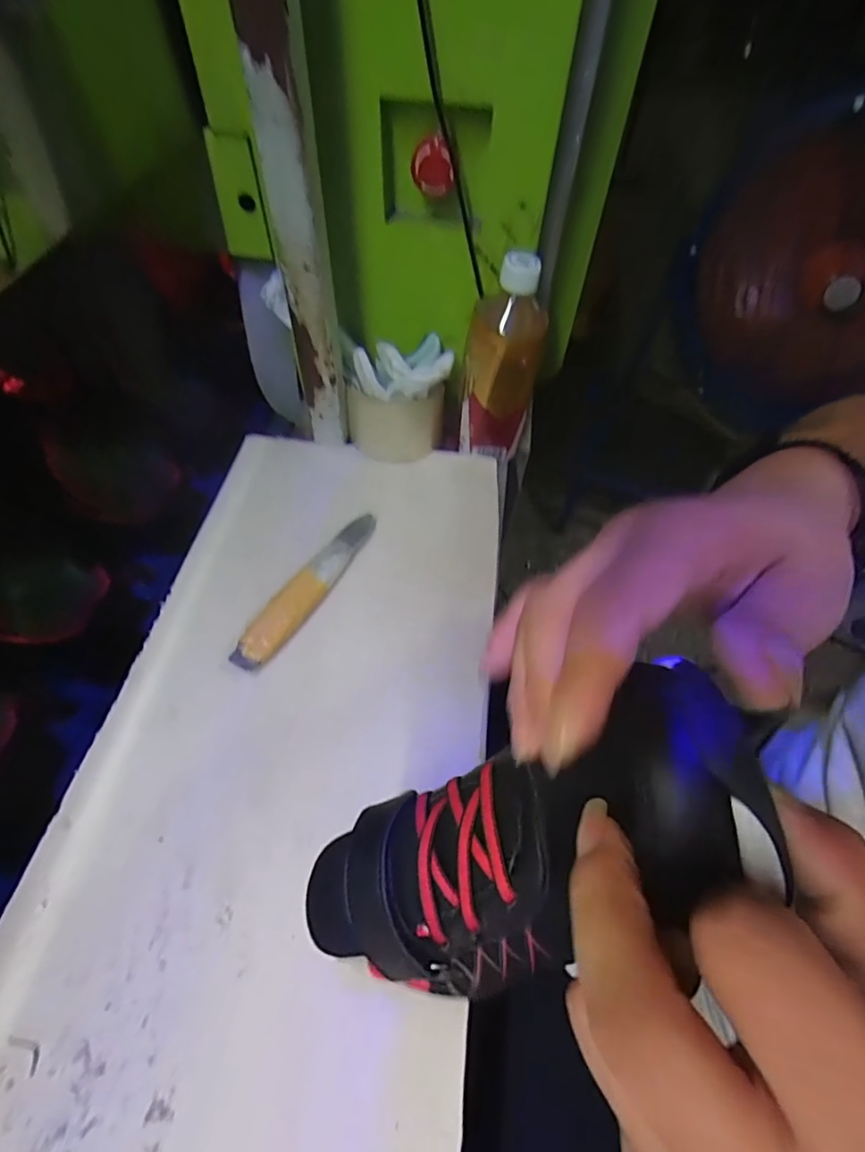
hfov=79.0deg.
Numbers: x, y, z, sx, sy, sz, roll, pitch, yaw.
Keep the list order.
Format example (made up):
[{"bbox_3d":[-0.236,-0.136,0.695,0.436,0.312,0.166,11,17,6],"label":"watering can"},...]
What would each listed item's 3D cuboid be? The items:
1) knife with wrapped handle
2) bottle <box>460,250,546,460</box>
[{"bbox_3d":[-0.093,0.006,0.415,0.025,0.024,0.163,29,60,16],"label":"knife with wrapped handle"},{"bbox_3d":[0.064,-0.189,0.472,0.068,0.168,0.059,8,56,3],"label":"bottle"}]

